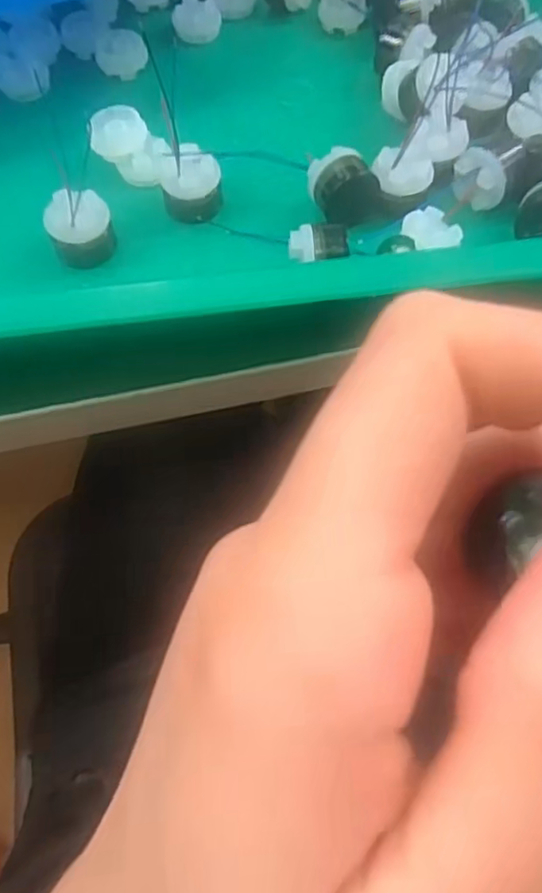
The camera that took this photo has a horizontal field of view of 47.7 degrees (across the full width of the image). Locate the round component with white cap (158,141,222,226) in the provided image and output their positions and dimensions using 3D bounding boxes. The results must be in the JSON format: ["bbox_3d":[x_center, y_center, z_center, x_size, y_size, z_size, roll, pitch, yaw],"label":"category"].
[{"bbox_3d":[-0.028,-0.094,0.217,0.020,0.016,0.019,0,64,0],"label":"round component with white cap"}]

